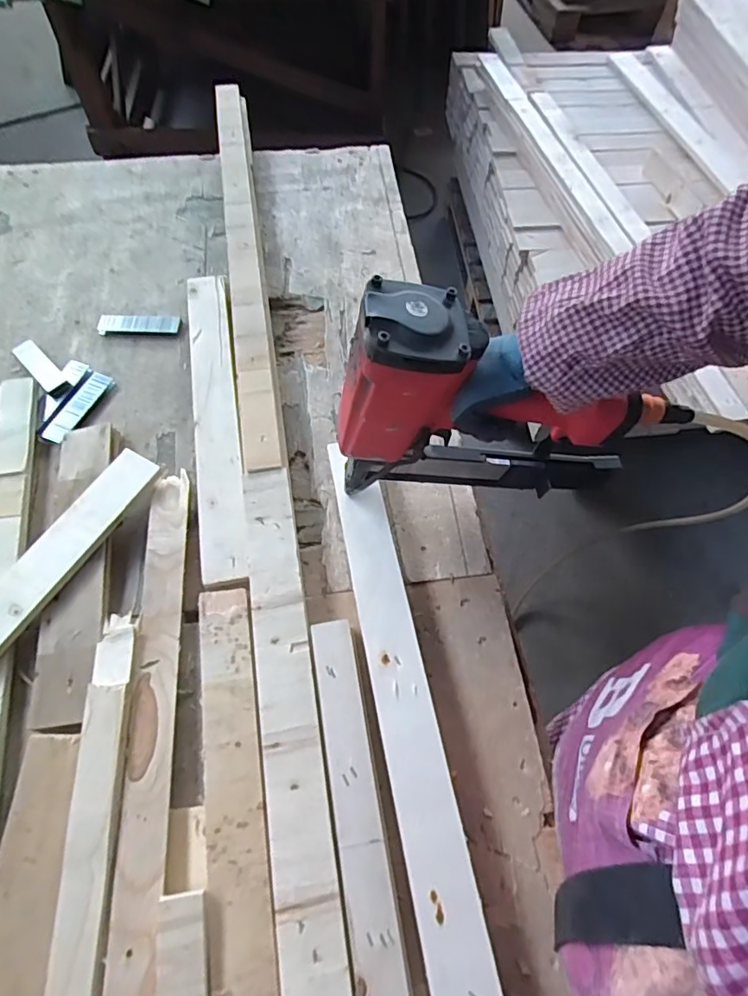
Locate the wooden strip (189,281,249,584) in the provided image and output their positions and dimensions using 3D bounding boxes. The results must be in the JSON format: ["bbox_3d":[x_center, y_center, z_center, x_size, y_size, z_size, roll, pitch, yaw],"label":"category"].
[{"bbox_3d":[-0.190,-0.108,0.647,0.053,0.021,0.435,-9,62,-6],"label":"wooden strip"}]

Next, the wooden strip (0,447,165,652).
[{"bbox_3d":[-0.338,0.085,0.528,0.052,0.022,0.327,28,65,14],"label":"wooden strip"}]

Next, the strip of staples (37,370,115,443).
[{"bbox_3d":[-0.360,-0.110,0.651,0.037,0.012,0.105,20,63,10],"label":"strip of staples"}]

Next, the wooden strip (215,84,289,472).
[{"bbox_3d":[-0.181,-0.351,0.747,0.047,0.025,0.721,-10,65,-3],"label":"wooden strip"}]

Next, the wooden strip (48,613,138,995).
[{"bbox_3d":[-0.221,0.294,0.411,0.039,0.020,0.408,-6,62,-4],"label":"wooden strip"}]

